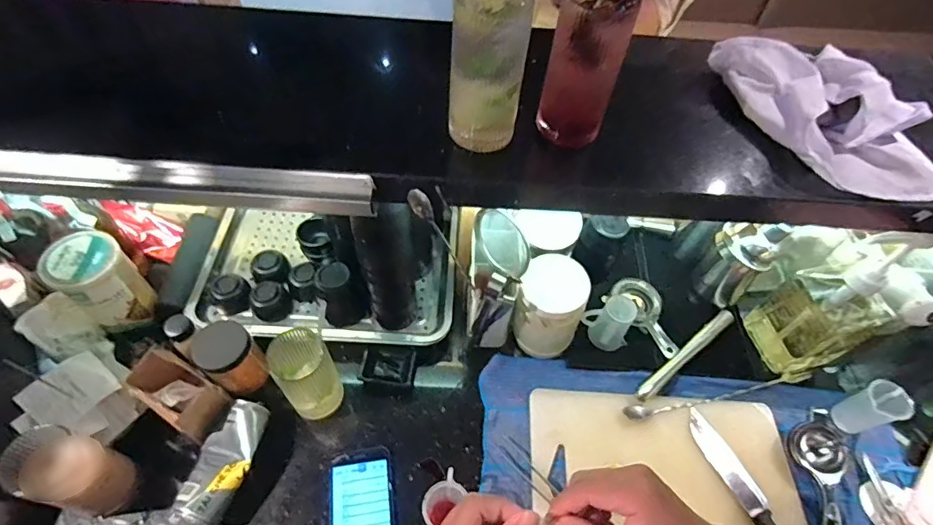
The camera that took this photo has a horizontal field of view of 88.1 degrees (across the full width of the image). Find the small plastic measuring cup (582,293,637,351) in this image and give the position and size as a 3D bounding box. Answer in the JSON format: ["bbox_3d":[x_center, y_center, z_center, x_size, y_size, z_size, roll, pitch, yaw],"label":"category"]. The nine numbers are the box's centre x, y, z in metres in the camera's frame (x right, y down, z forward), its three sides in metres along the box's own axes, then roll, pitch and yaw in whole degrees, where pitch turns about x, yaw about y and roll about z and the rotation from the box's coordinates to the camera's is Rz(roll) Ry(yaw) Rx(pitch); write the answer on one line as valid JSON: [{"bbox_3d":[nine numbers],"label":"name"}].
[{"bbox_3d":[0.217,0.086,0.718,0.058,0.079,0.062,2,55,-2],"label":"small plastic measuring cup"}]

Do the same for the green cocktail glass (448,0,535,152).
[{"bbox_3d":[0.021,-0.187,0.459,0.069,0.148,0.071,8,55,2],"label":"green cocktail glass"}]

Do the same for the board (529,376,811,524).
[{"bbox_3d":[0.256,0.278,0.622,0.340,0.027,0.262,2,53,0],"label":"board"}]

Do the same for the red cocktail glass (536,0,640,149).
[{"bbox_3d":[0.116,-0.198,0.471,0.070,0.155,0.078,9,55,3],"label":"red cocktail glass"}]

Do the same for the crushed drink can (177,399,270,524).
[{"bbox_3d":[-0.302,0.247,0.603,0.072,0.052,0.139,8,55,2],"label":"crushed drink can"}]

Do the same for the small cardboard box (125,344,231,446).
[{"bbox_3d":[-0.367,0.163,0.613,0.108,0.058,0.069,27,58,15],"label":"small cardboard box"}]

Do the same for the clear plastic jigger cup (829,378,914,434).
[{"bbox_3d":[0.553,0.198,0.659,0.048,0.082,0.050,2,55,-2],"label":"clear plastic jigger cup"}]

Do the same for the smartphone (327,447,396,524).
[{"bbox_3d":[-0.129,0.311,0.592,0.081,0.007,0.156,-6,55,-8],"label":"smartphone"}]

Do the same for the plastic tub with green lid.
[{"bbox_3d":[-0.499,0.030,0.669,0.084,0.130,0.088,2,55,-2],"label":"plastic tub with green lid"}]

